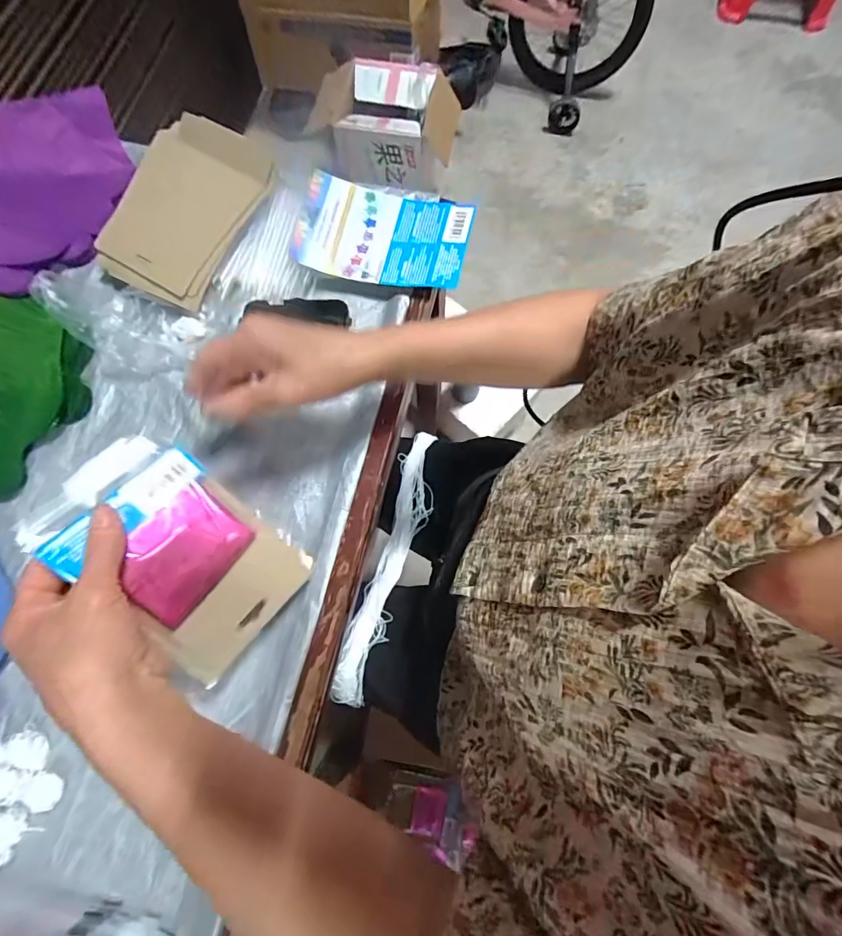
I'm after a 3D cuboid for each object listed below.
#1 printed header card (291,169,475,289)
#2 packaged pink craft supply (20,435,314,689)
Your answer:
[{"bbox_3d":[-0.039,-0.252,0.469,0.174,0.024,0.111,12,73,3],"label":"printed header card"},{"bbox_3d":[-0.184,0.065,0.334,0.174,0.012,0.114,45,61,-17],"label":"packaged pink craft supply"}]

